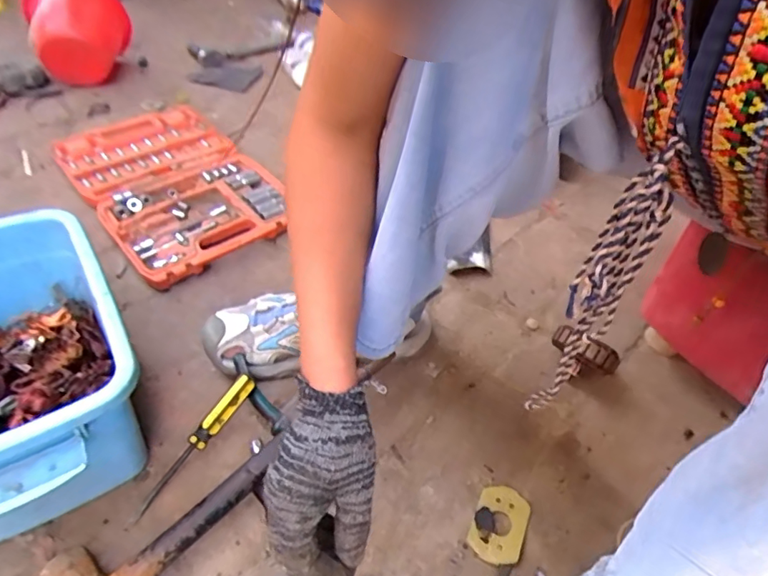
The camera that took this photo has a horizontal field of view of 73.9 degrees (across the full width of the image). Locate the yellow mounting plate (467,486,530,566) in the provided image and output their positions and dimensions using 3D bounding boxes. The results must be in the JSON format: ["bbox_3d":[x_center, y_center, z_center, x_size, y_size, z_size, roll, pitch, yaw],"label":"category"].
[{"bbox_3d":[0.113,0.229,0.497,0.049,0.004,0.072,20,47,15],"label":"yellow mounting plate"}]

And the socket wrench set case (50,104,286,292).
[{"bbox_3d":[-0.336,-0.173,0.807,0.258,0.044,0.409,-32,56,-31],"label":"socket wrench set case"}]

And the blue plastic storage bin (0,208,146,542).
[{"bbox_3d":[-0.344,0.087,0.472,0.209,0.168,0.299,-21,51,-25],"label":"blue plastic storage bin"}]

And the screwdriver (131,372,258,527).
[{"bbox_3d":[-0.186,0.155,0.504,0.015,0.022,0.161,32,75,24],"label":"screwdriver"}]

